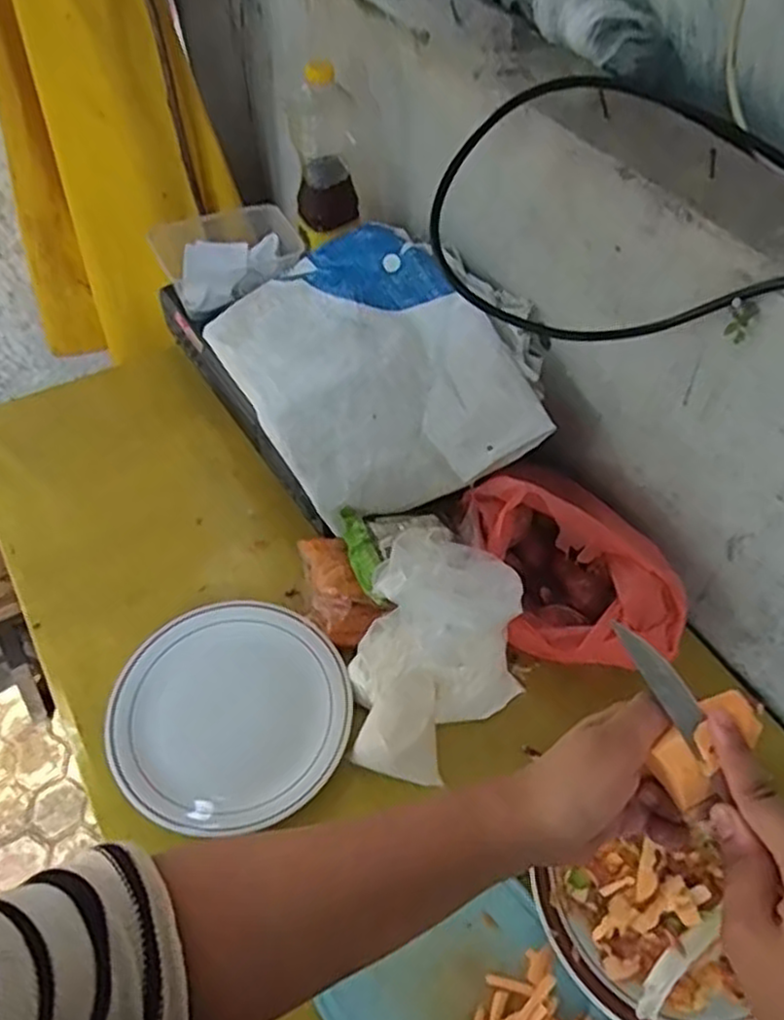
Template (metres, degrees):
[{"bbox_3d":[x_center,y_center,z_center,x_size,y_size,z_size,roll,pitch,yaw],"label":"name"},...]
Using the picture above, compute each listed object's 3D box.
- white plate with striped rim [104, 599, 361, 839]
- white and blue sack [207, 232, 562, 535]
[{"bbox_3d":[-0.154,0.187,0.702,0.216,0.036,0.211,0,54,0],"label":"white plate with striped rim"},{"bbox_3d":[-0.030,-0.160,0.813,0.249,0.107,0.343,-26,58,-18],"label":"white and blue sack"}]

